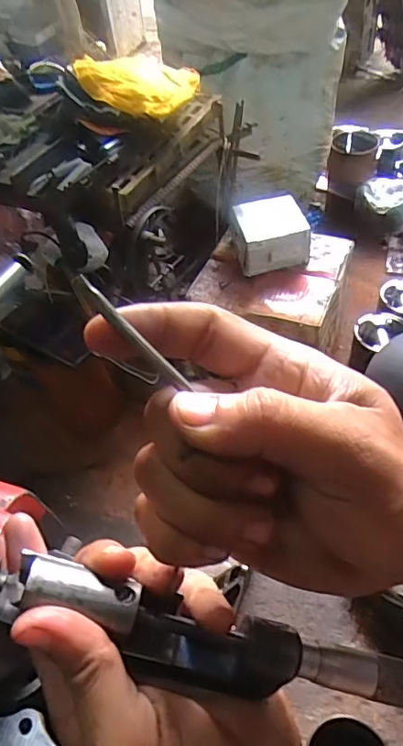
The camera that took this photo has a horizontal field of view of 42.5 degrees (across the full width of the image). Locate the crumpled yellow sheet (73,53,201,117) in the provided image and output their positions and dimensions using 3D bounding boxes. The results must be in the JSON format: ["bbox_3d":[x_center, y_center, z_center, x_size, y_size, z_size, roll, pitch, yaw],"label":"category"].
[{"bbox_3d":[-0.098,-0.432,0.777,0.159,0.050,0.161,43,59,12],"label":"crumpled yellow sheet"}]

